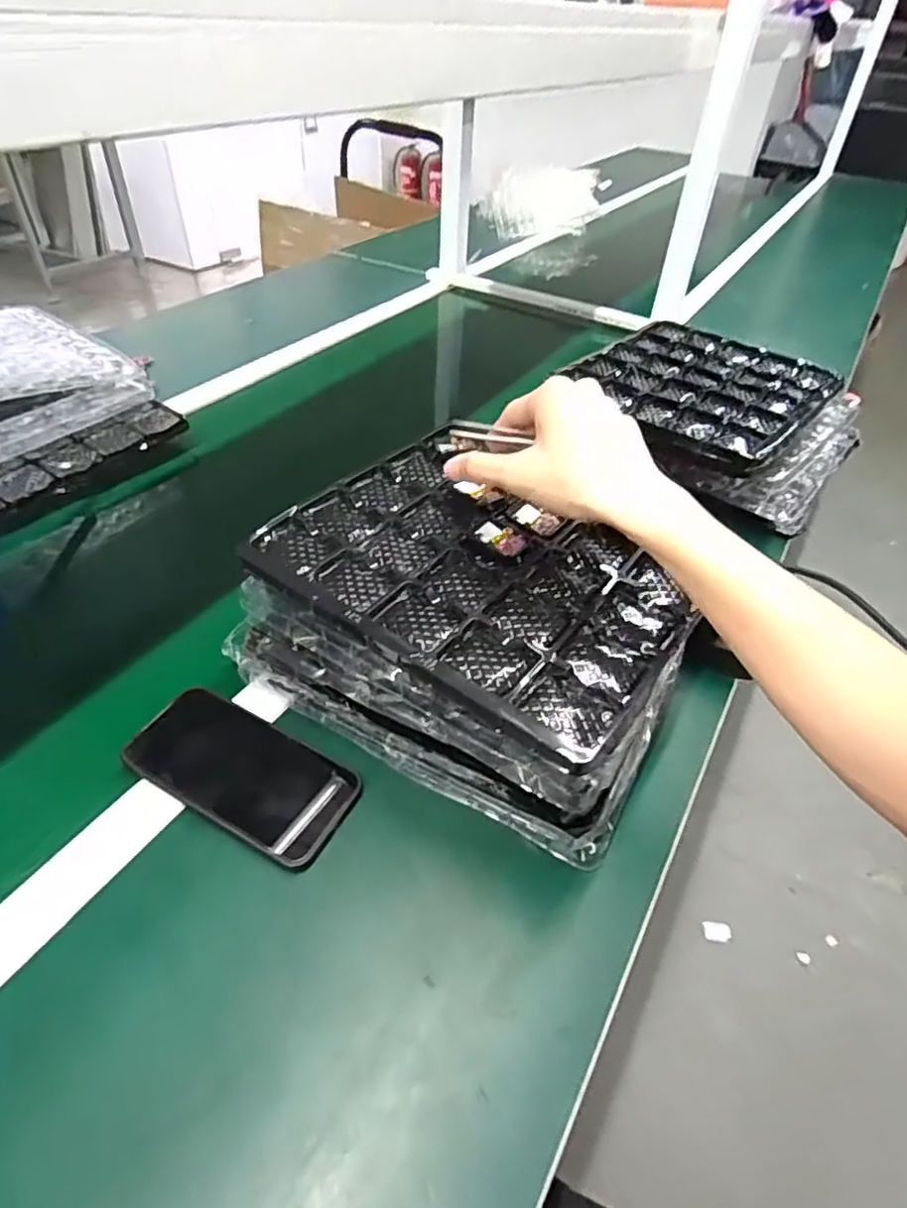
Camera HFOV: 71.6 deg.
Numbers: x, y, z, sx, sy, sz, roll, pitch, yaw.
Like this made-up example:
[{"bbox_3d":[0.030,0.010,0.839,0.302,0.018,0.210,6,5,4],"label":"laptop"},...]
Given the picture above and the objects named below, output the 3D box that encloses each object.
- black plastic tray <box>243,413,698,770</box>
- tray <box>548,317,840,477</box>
[{"bbox_3d":[0.018,-0.029,0.458,0.284,0.014,0.213,29,49,23],"label":"black plastic tray"},{"bbox_3d":[0.294,-0.266,0.756,0.261,0.022,0.303,33,50,26],"label":"tray"}]

